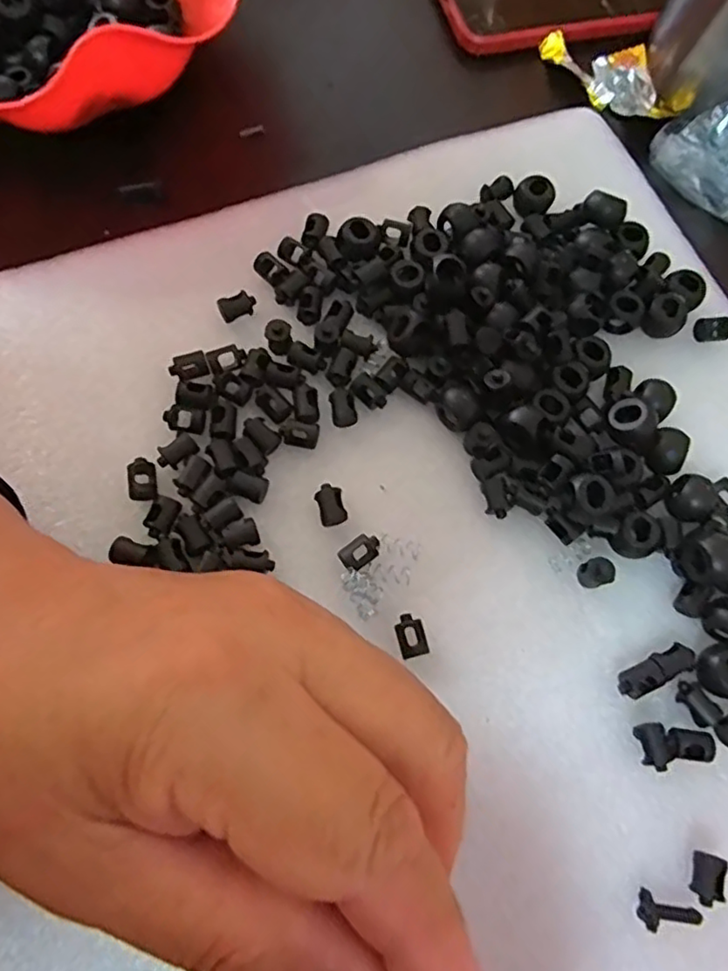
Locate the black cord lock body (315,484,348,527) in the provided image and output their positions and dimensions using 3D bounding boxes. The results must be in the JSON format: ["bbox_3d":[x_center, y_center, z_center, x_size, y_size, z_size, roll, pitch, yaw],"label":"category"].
[{"bbox_3d":[-0.012,0.007,0.229,0.010,0.008,0.014,-16,74,-8],"label":"black cord lock body"}]

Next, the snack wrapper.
[{"bbox_3d":[0.125,-0.207,0.313,0.028,0.015,0.076,-37,78,-14],"label":"snack wrapper"}]

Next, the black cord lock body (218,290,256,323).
[{"bbox_3d":[-0.051,-0.073,0.253,0.014,0.005,0.009,-24,75,-10],"label":"black cord lock body"}]

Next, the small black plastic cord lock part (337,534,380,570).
[{"bbox_3d":[-0.001,0.024,0.223,0.015,0.008,0.009,-36,77,-13],"label":"small black plastic cord lock part"}]

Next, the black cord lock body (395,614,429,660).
[{"bbox_3d":[0.016,0.052,0.215,0.009,0.007,0.015,-15,74,-8],"label":"black cord lock body"}]

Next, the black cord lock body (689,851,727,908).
[{"bbox_3d":[0.109,0.125,0.197,0.008,0.008,0.014,17,72,2],"label":"black cord lock body"}]

